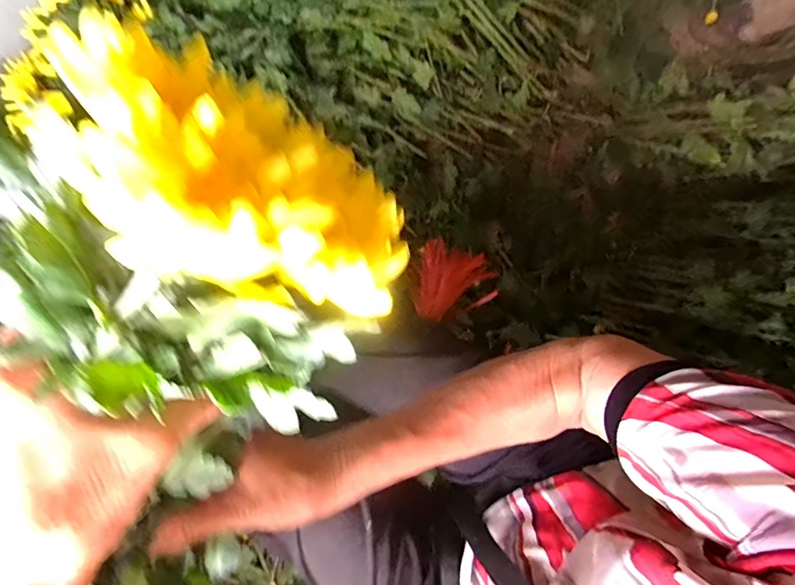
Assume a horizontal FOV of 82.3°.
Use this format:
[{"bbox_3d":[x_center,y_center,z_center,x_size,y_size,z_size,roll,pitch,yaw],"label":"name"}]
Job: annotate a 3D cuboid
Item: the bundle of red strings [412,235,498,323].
[{"bbox_3d":[0.063,-0.023,0.597,0.089,0.030,0.160,40,38,11],"label":"bundle of red strings"}]

